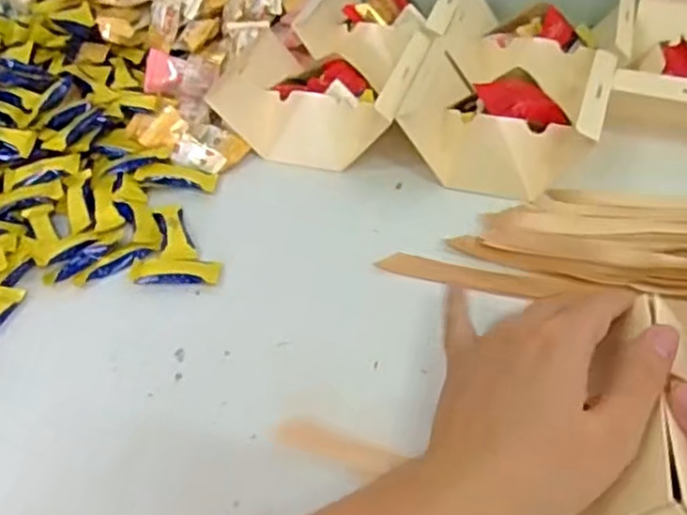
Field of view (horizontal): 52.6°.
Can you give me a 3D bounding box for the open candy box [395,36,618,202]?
[{"bbox_3d":[0.131,-0.116,0.569,0.152,0.063,0.129,11,48,17],"label":"open candy box"}]

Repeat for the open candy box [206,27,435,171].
[{"bbox_3d":[-0.022,-0.145,0.618,0.180,0.062,0.125,14,49,20],"label":"open candy box"}]

